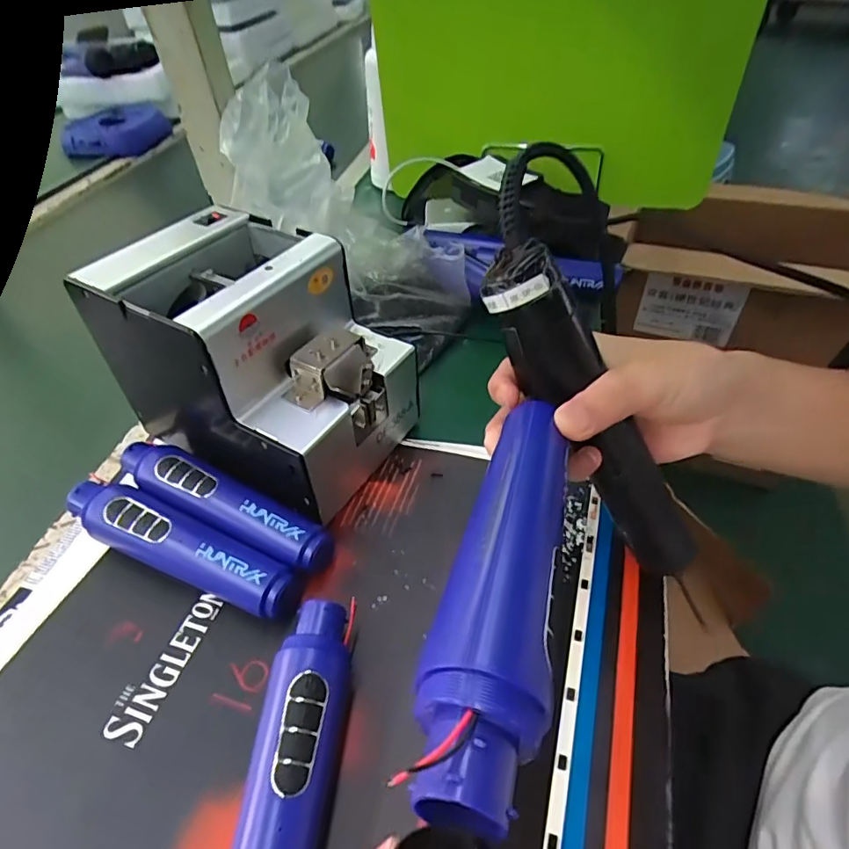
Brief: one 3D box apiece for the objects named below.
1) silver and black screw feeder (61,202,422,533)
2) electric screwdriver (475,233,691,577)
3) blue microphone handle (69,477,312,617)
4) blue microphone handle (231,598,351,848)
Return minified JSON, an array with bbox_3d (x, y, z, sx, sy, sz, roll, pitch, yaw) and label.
[{"bbox_3d":[-0.108,-0.042,0.380,0.163,0.161,0.128,23,51,25],"label":"silver and black screw feeder"},{"bbox_3d":[0.092,0.000,0.284,0.033,0.202,0.030,-14,27,48],"label":"electric screwdriver"},{"bbox_3d":[-0.159,0.078,0.342,0.171,0.042,0.036,17,49,21],"label":"blue microphone handle"},{"bbox_3d":[-0.061,0.167,0.241,0.035,0.040,0.167,1,45,6],"label":"blue microphone handle"}]

